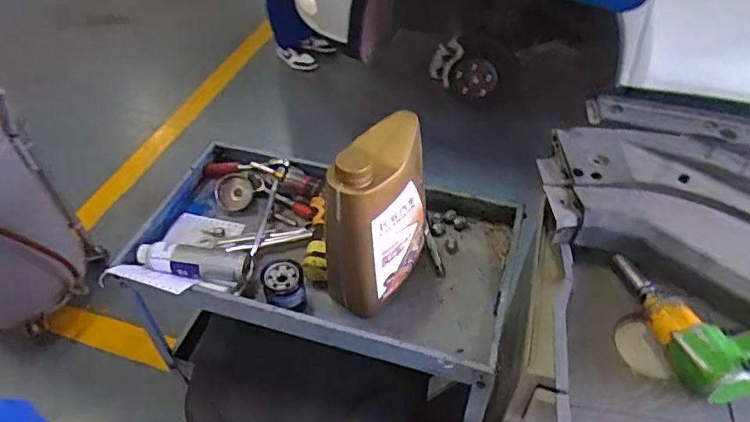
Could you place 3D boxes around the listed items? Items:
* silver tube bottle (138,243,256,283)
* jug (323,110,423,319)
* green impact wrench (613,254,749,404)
[{"bbox_3d":[-0.314,0.094,0.953,0.207,0.064,0.062,3,47,3],"label":"silver tube bottle"},{"bbox_3d":[0.008,0.010,0.880,0.114,0.320,0.189,30,53,25],"label":"jug"},{"bbox_3d":[0.488,0.142,0.793,0.202,0.080,0.249,-12,48,-11],"label":"green impact wrench"}]

